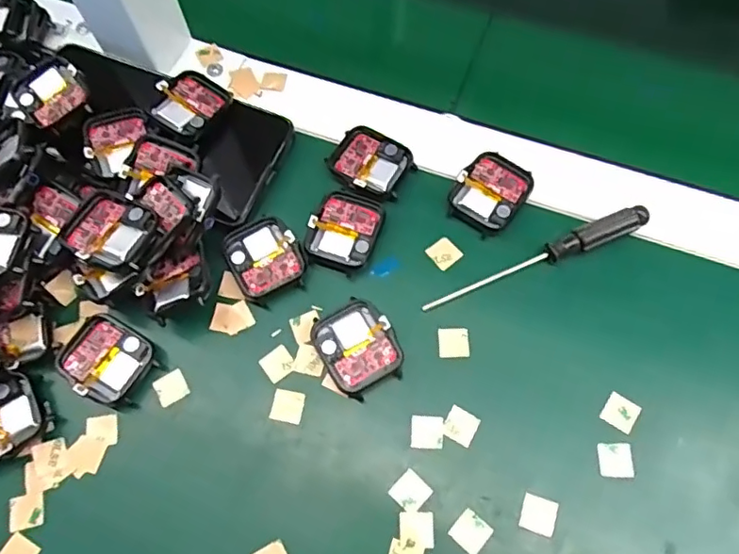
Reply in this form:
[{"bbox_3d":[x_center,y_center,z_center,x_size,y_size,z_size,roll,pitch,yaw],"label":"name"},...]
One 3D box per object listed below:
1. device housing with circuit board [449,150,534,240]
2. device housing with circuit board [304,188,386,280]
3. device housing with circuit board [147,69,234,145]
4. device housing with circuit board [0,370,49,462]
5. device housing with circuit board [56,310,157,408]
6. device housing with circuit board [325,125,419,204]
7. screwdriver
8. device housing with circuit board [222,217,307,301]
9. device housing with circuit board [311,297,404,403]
[{"bbox_3d":[0.069,-0.048,0.325,0.037,0.008,0.044,36,75,14],"label":"device housing with circuit board"},{"bbox_3d":[-0.014,-0.026,0.317,0.036,0.006,0.047,20,72,9],"label":"device housing with circuit board"},{"bbox_3d":[-0.105,-0.100,0.333,0.036,0.007,0.046,33,66,4],"label":"device housing with circuit board"},{"bbox_3d":[-0.183,0.073,0.282,0.042,0.013,0.035,-43,74,-13],"label":"device housing with circuit board"},{"bbox_3d":[-0.135,0.042,0.294,0.044,0.012,0.038,28,73,11],"label":"device housing with circuit board"},{"bbox_3d":[0.001,-0.066,0.333,0.045,0.007,0.040,30,73,12],"label":"device housing with circuit board"},{"bbox_3d":[0.091,-0.010,0.308,0.132,0.011,0.013,-21,70,-6],"label":"screwdriver"},{"bbox_3d":[-0.057,-0.011,0.313,0.038,0.008,0.042,-27,71,-8],"label":"device housing with circuit board"},{"bbox_3d":[-0.006,0.036,0.294,0.037,0.010,0.045,-29,71,-9],"label":"device housing with circuit board"}]

